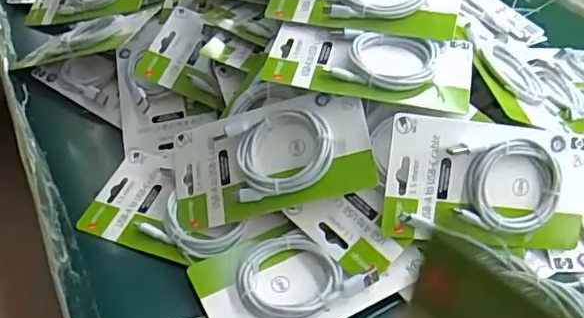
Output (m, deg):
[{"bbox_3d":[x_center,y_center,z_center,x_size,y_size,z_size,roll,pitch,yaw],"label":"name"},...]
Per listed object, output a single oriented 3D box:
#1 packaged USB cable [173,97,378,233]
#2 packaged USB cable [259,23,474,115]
[{"bbox_3d":[-0.023,0.001,0.505,0.179,0.022,0.094,-14,68,13],"label":"packaged USB cable"},{"bbox_3d":[0.067,-0.084,0.516,0.178,0.028,0.088,12,42,9],"label":"packaged USB cable"}]

